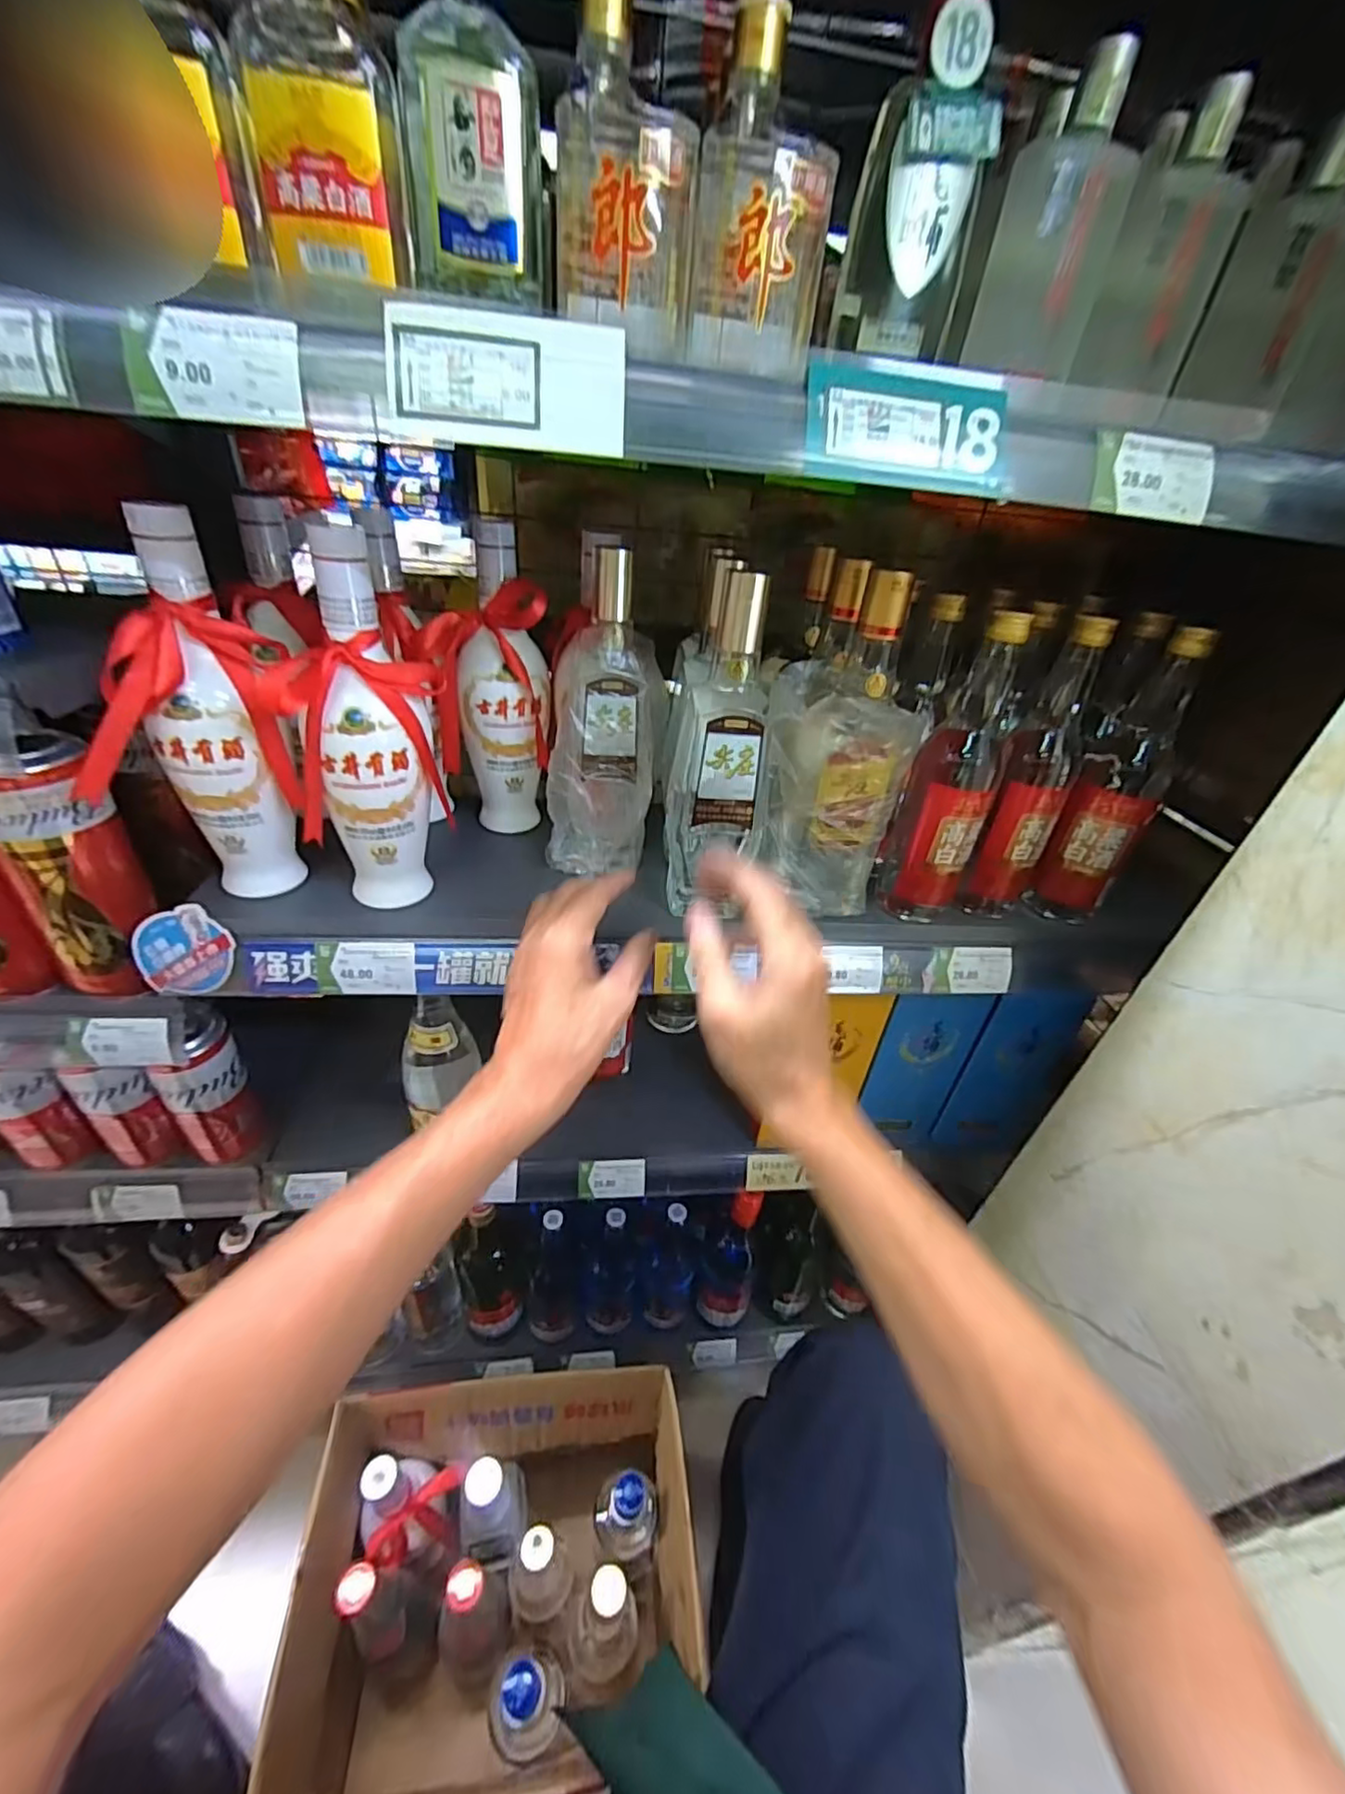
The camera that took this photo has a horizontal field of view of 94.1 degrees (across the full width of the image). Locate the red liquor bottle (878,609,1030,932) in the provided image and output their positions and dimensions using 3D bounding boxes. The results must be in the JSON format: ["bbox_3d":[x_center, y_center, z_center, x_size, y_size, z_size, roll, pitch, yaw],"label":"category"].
[{"bbox_3d":[0.228,-0.080,0.511,0.066,0.260,0.051,25,39,24],"label":"red liquor bottle"}]

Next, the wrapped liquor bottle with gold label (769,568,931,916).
[{"bbox_3d":[0.127,-0.105,0.491,0.110,0.240,0.083,10,36,4],"label":"wrapped liquor bottle with gold label"}]

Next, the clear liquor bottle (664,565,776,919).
[{"bbox_3d":[0.041,-0.098,0.472,0.074,0.251,0.069,13,36,8],"label":"clear liquor bottle"}]

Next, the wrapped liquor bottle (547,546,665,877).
[{"bbox_3d":[-0.056,-0.135,0.519,0.085,0.238,0.063,10,36,4],"label":"wrapped liquor bottle"}]

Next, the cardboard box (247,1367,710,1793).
[{"bbox_3d":[-0.165,0.702,0.644,0.337,0.303,0.266,-1,36,-11],"label":"cardboard box"}]

